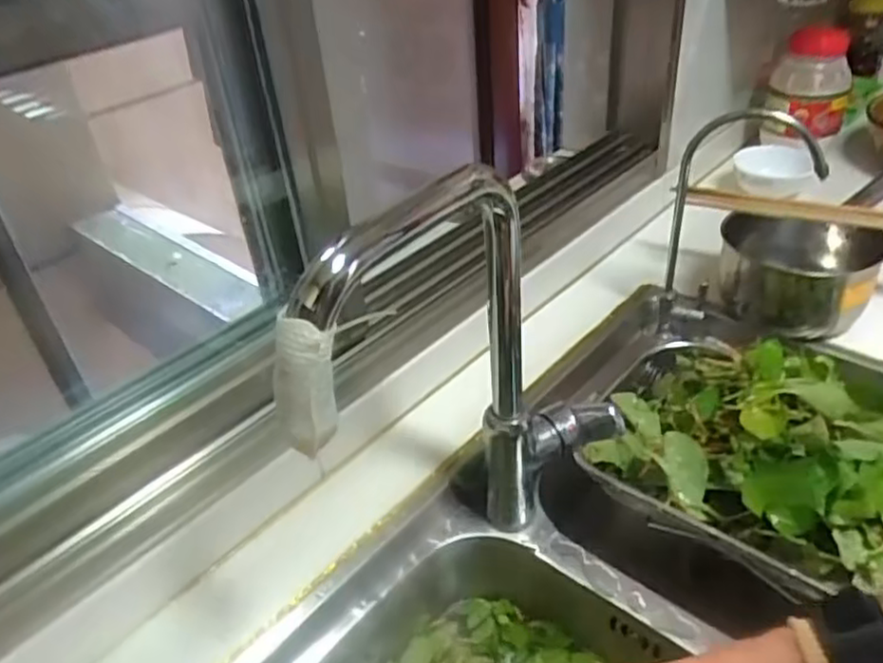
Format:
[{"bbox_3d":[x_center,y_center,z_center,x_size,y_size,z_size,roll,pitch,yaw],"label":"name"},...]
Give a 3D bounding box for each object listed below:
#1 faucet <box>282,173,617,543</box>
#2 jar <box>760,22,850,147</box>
[{"bbox_3d":[0.012,0.058,0.492,0.265,0.329,0.091,-29,42,-29],"label":"faucet"},{"bbox_3d":[0.548,-0.362,1.043,0.105,0.147,0.094,15,41,27],"label":"jar"}]

